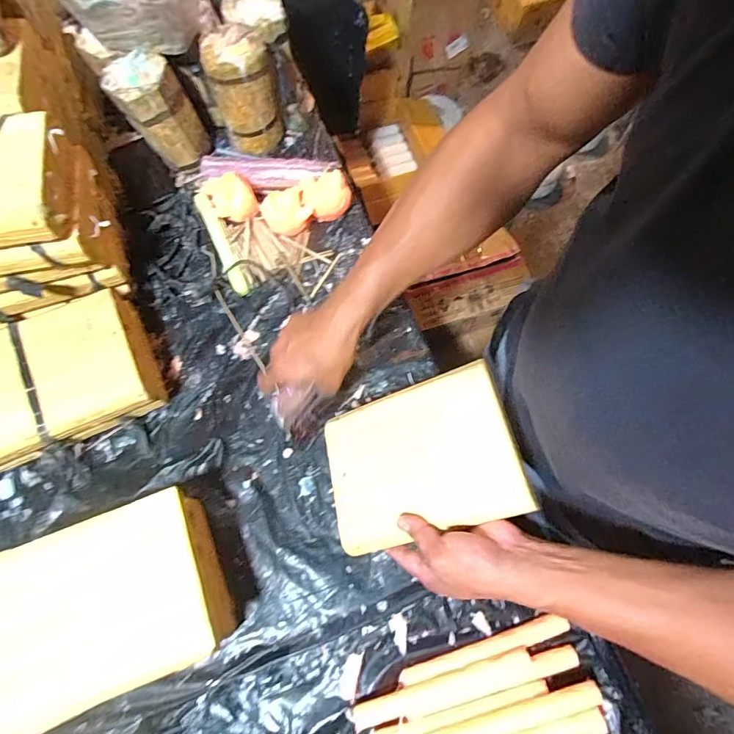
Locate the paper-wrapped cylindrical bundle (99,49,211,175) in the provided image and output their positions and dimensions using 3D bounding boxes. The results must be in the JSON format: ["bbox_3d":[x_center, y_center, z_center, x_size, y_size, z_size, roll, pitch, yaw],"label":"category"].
[{"bbox_3d":[-0.315,-0.385,0.668,0.104,0.144,0.081,-29,72,-9],"label":"paper-wrapped cylindrical bundle"}]

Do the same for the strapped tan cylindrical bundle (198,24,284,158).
[{"bbox_3d":[-0.188,-0.429,0.682,0.097,0.148,0.086,-15,71,-5],"label":"strapped tan cylindrical bundle"}]

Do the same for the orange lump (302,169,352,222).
[{"bbox_3d":[-0.063,-0.265,0.681,0.072,0.059,0.065,-21,71,-6],"label":"orange lump"}]

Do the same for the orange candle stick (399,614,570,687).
[{"bbox_3d":[0.131,0.315,0.484,0.195,0.014,0.018,-17,71,-5],"label":"orange candle stick"}]

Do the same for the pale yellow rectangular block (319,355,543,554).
[{"bbox_3d":[0.047,0.099,0.468,0.208,0.012,0.156,-23,66,22],"label":"pale yellow rectangular block"}]

